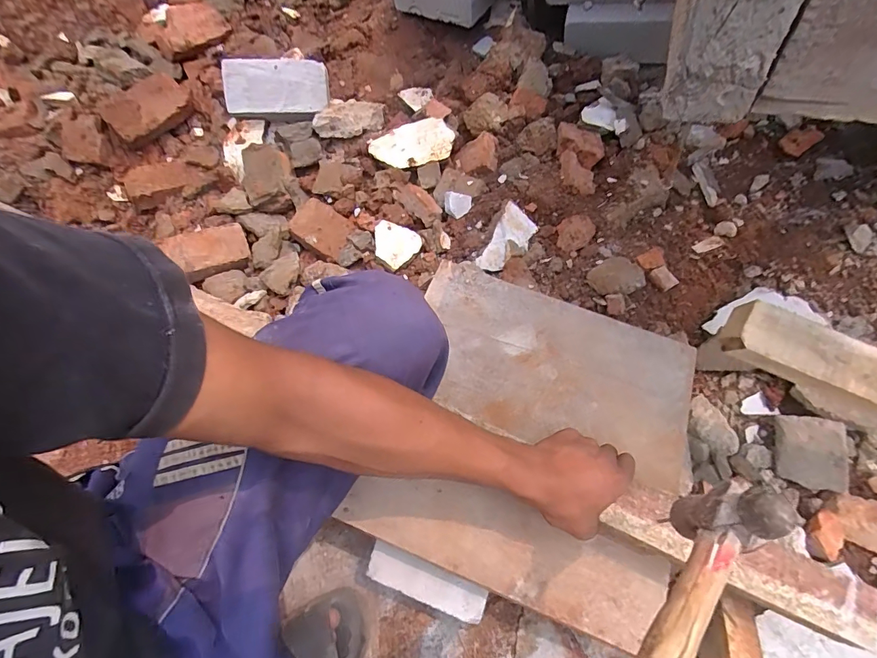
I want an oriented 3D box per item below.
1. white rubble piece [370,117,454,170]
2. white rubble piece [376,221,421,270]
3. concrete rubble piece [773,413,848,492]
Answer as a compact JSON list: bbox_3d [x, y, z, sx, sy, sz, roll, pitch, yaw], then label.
[{"bbox_3d":[-0.053,-0.367,0.850,0.160,0.028,0.095,-18,74,-3],"label":"white rubble piece"},{"bbox_3d":[-0.082,-0.156,0.771,0.084,0.020,0.074,37,78,12],"label":"white rubble piece"},{"bbox_3d":[0.520,0.172,0.595,0.076,0.023,0.094,0,72,35],"label":"concrete rubble piece"}]

